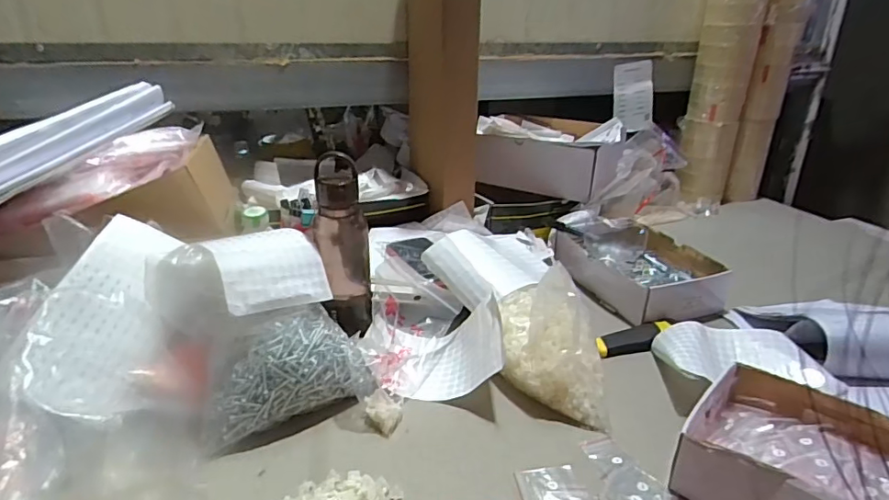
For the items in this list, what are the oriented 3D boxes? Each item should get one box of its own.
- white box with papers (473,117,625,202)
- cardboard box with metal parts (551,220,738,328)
[{"bbox_3d":[0.224,-0.201,1.065,0.257,0.117,0.226,11,26,22],"label":"white box with papers"},{"bbox_3d":[0.314,0.018,0.858,0.178,0.084,0.244,-10,26,-24],"label":"cardboard box with metal parts"}]

